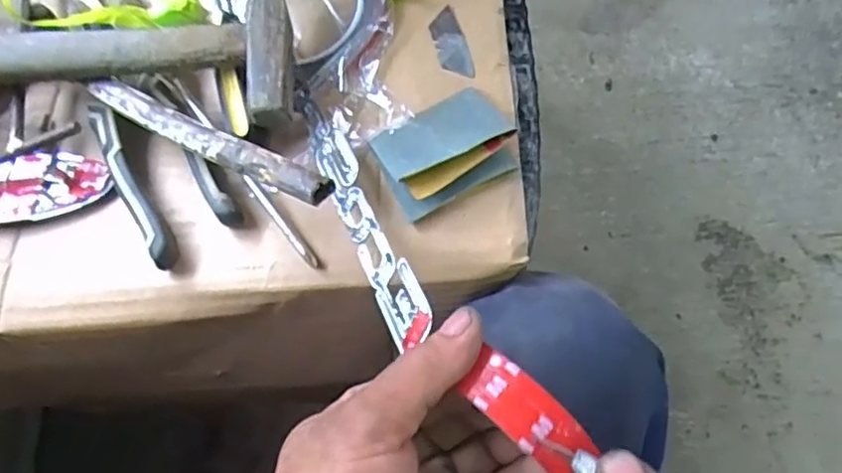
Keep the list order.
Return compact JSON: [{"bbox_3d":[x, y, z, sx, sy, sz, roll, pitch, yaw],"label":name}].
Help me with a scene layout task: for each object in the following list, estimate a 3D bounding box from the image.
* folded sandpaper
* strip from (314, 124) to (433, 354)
[{"bbox_3d":[0.013,-0.050,0.357,0.074,0.017,0.056,-28,74,-8],"label":"folded sandpaper"},{"bbox_3d":[-0.028,-0.007,0.328,0.021,0.005,0.141,-23,56,-7],"label":"strip"}]

